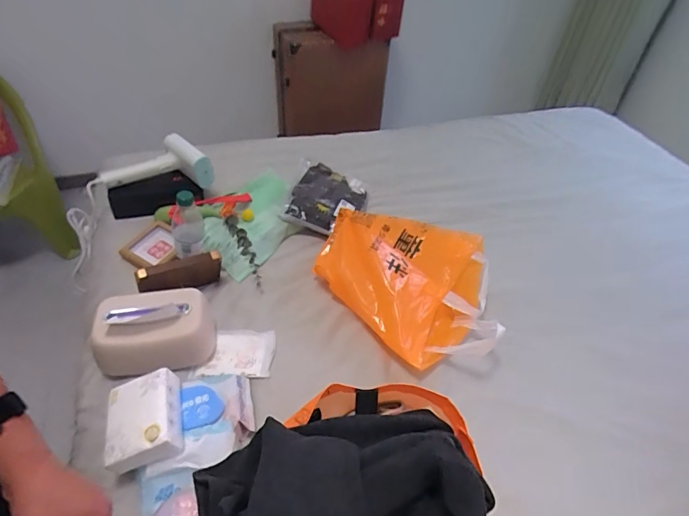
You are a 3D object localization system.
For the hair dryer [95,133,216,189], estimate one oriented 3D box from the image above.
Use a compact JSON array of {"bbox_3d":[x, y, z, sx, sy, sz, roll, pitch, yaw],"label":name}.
[{"bbox_3d":[-0.449,-0.233,1.058,0.254,0.076,0.113,-5,45,-8],"label":"hair dryer"}]

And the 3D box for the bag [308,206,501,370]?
[{"bbox_3d":[0.112,0.059,0.860,0.343,0.125,0.260,11,45,8],"label":"bag"}]

